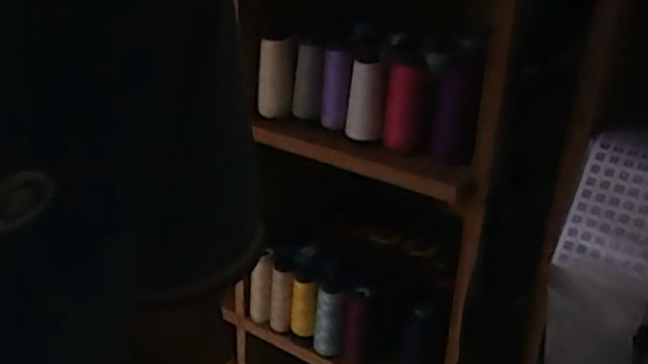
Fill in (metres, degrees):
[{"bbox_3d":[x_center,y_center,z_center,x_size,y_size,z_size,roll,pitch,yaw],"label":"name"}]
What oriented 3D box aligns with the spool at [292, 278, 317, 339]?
[{"bbox_3d":[-0.028,0.182,0.917,0.032,0.088,0.031,2,25,-2],"label":"spool"}]

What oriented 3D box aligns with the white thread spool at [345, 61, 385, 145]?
[{"bbox_3d":[0.050,-0.095,0.780,0.040,0.093,0.034,2,25,-2],"label":"white thread spool"}]

